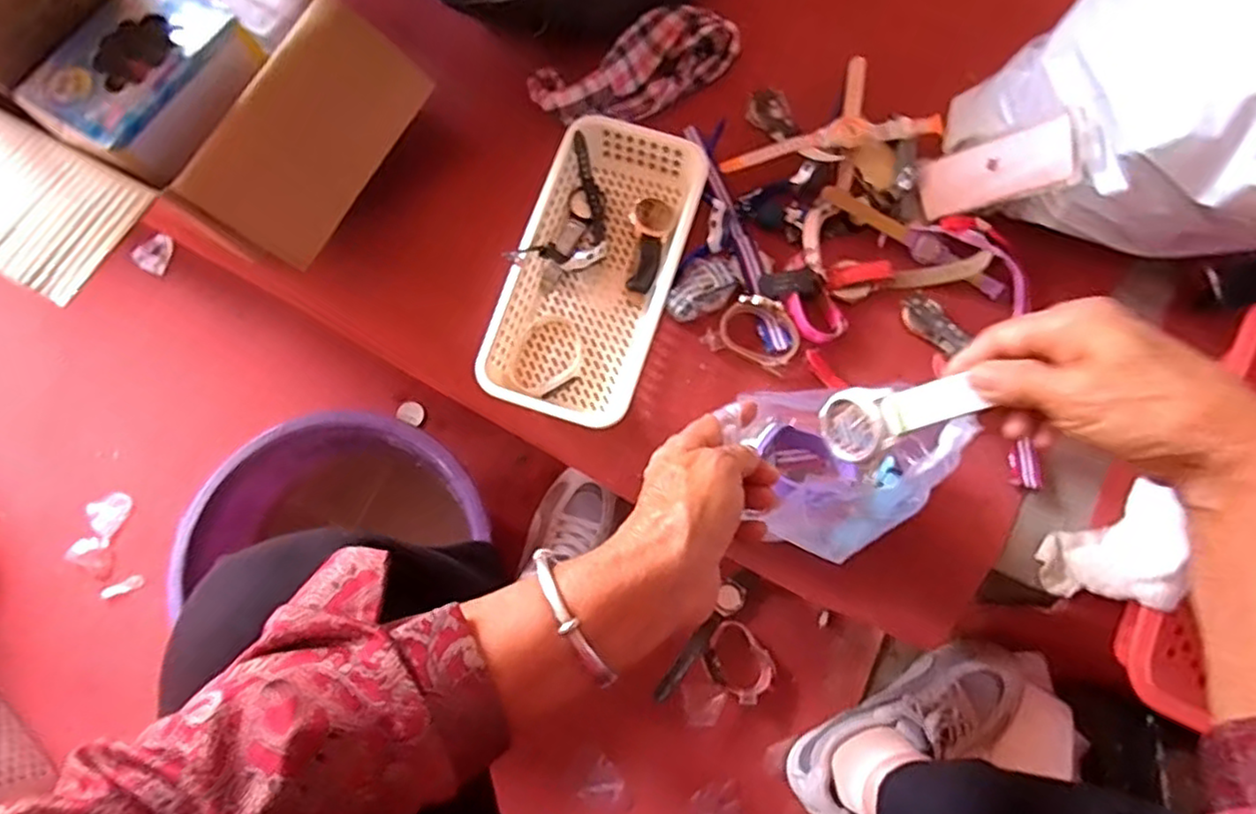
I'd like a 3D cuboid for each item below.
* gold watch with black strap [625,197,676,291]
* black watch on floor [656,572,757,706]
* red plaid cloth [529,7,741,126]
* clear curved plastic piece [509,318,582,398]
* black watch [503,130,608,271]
[{"bbox_3d":[0.018,-0.146,0.604,0.037,0.022,0.088,10,76,3],"label":"gold watch with black strap"},{"bbox_3d":[0.080,0.227,0.675,0.027,0.022,0.158,40,59,10],"label":"black watch on floor"},{"bbox_3d":[0.009,-0.326,0.641,0.200,0.044,0.077,-24,76,-5],"label":"red plaid cloth"},{"bbox_3d":[-0.068,-0.044,0.588,0.061,0.013,0.075,25,77,7],"label":"clear curved plastic piece"},{"bbox_3d":[-0.044,-0.165,0.593,0.064,0.057,0.134,24,77,7],"label":"black watch"}]

